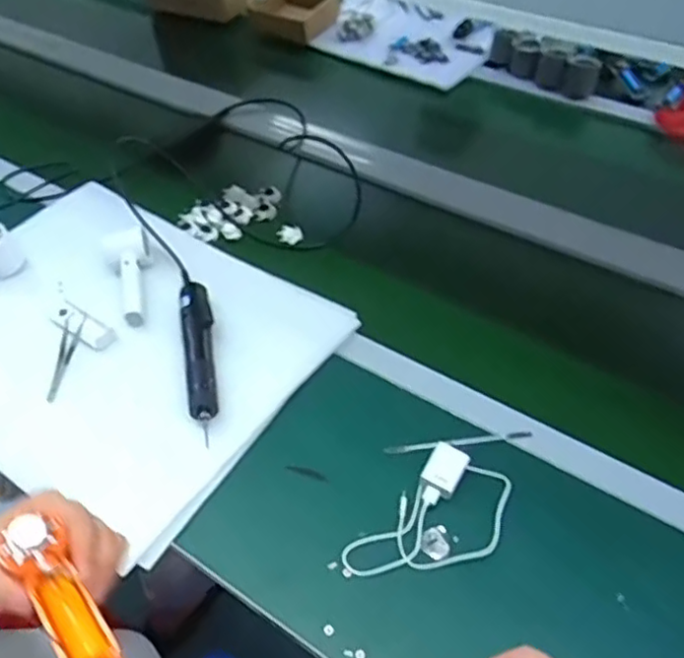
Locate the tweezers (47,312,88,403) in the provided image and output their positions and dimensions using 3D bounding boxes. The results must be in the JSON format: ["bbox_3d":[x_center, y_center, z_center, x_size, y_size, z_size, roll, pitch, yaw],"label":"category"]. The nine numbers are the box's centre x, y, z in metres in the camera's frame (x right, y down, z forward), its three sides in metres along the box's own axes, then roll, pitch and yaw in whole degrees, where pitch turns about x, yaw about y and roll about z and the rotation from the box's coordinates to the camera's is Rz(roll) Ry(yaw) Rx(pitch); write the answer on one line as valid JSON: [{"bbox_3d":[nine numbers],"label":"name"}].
[{"bbox_3d":[-0.343,0.031,0.799,0.027,0.007,0.130,0,49,2],"label":"tweezers"}]

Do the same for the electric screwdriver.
[{"bbox_3d":[-0.172,0.026,0.783,0.037,0.026,0.224,-10,50,-7],"label":"electric screwdriver"}]

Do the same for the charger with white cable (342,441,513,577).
[{"bbox_3d":[0.098,0.195,0.652,0.107,0.021,0.178,35,59,27],"label":"charger with white cable"}]

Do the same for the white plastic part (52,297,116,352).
[{"bbox_3d":[-0.333,-0.003,0.829,0.111,0.010,0.039,30,56,24],"label":"white plastic part"}]

